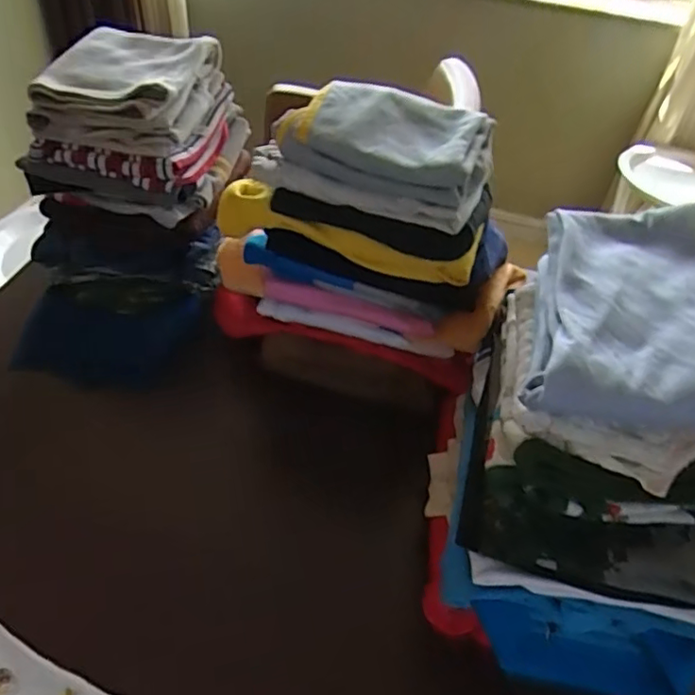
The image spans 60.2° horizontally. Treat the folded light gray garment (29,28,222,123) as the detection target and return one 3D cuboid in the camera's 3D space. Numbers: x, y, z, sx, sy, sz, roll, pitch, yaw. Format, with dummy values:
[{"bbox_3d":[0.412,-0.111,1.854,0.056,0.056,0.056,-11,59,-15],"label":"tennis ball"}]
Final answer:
[{"bbox_3d":[-0.273,-0.345,0.753,0.170,0.038,0.189,9,45,3],"label":"folded light gray garment"}]

